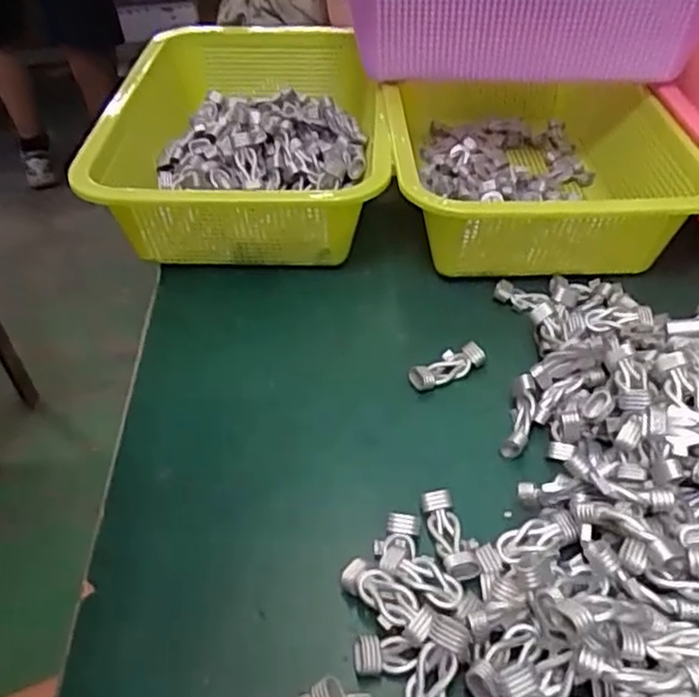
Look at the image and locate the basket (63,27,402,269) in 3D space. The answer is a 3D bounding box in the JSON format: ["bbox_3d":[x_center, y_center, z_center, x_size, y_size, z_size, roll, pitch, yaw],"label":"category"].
[{"bbox_3d":[-0.064,-0.146,0.510,0.183,0.099,0.253,-1,43,4],"label":"basket"}]

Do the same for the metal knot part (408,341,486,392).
[{"bbox_3d":[0.054,0.009,0.391,0.044,0.015,0.016,-21,46,-17],"label":"metal knot part"}]

